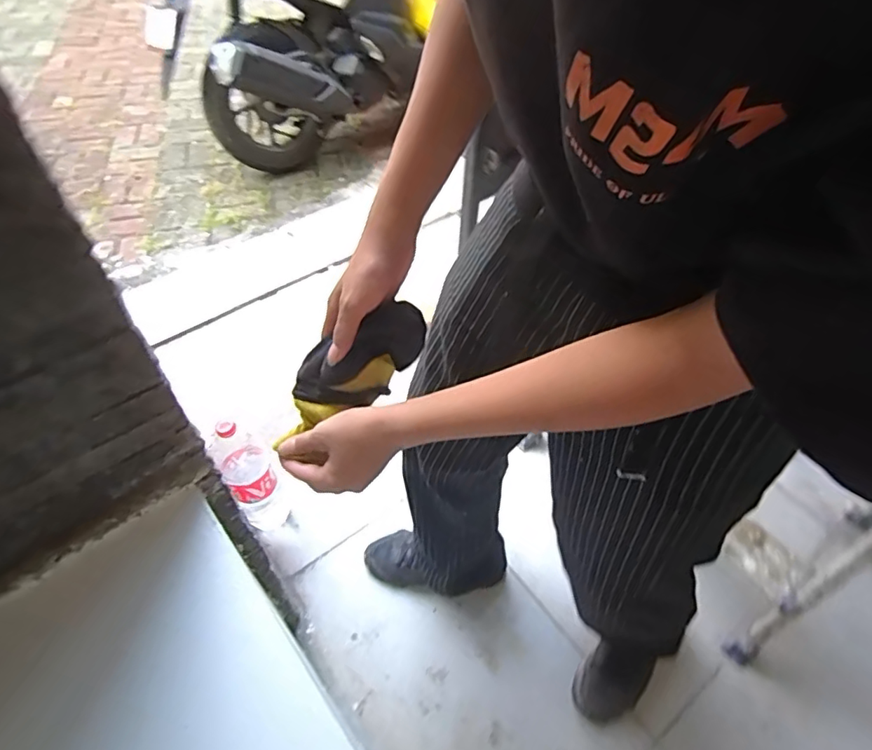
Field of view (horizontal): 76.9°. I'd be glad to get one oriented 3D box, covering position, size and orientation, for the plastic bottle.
[{"bbox_3d":[-0.345,0.199,1.022,0.082,0.279,0.091,-27,59,-23],"label":"plastic bottle"}]

